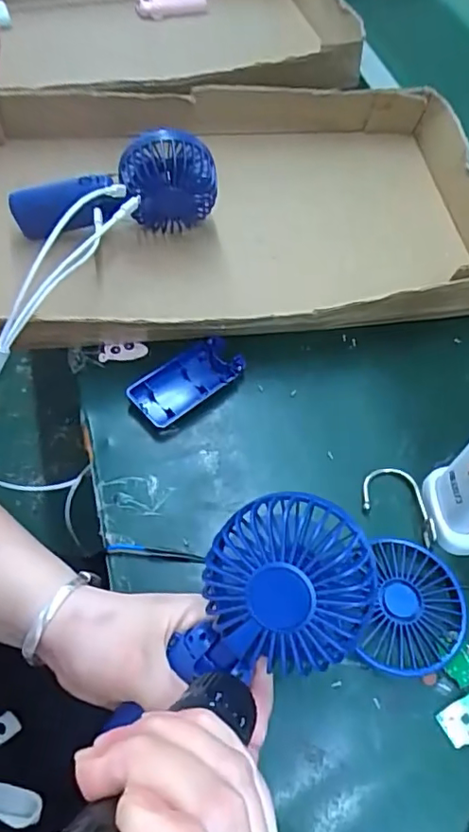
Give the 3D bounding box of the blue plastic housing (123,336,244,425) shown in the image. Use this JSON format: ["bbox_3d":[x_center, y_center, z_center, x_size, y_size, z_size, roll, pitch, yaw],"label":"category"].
[{"bbox_3d":[-0.038,-0.028,0.460,0.091,0.017,0.047,-38,69,-23],"label":"blue plastic housing"}]

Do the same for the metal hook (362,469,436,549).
[{"bbox_3d":[0.126,0.064,0.420,0.063,0.007,0.042,34,63,15],"label":"metal hook"}]

